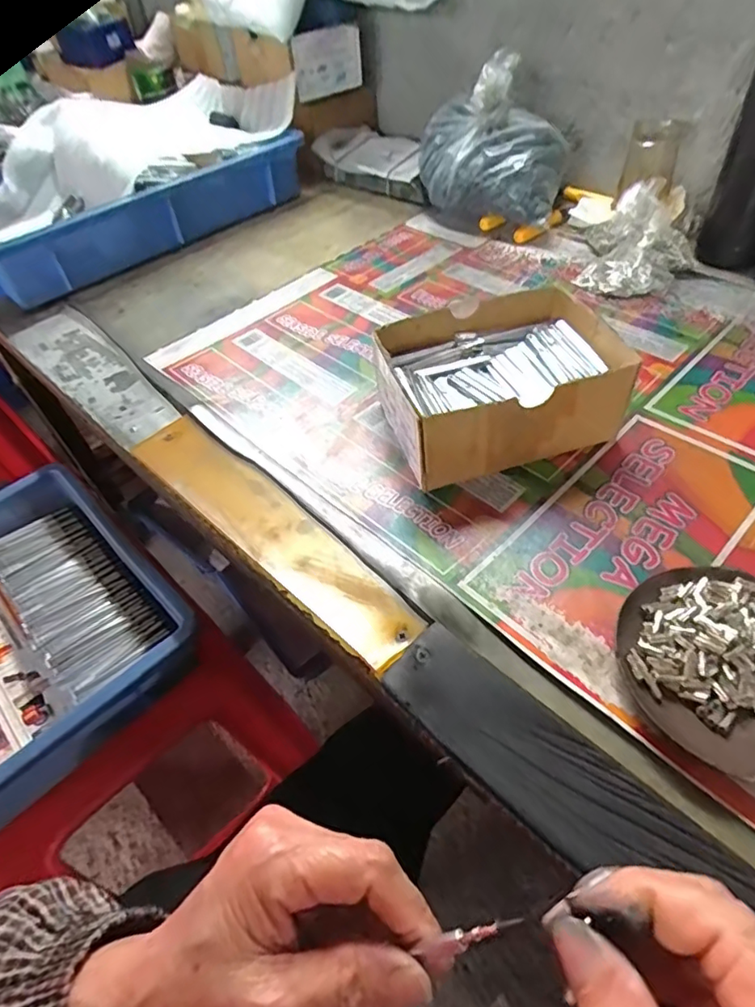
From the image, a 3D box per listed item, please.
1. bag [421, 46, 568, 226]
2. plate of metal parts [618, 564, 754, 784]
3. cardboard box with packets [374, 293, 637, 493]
[{"bbox_3d":[0.126,-0.404,0.640,0.177,0.142,0.110,18,54,20],"label":"bag"},{"bbox_3d":[0.188,0.083,0.291,0.108,0.025,0.111,-3,50,4],"label":"plate of metal parts"},{"bbox_3d":[0.089,-0.093,0.423,0.159,0.069,0.122,-17,50,-8],"label":"cardboard box with packets"}]

